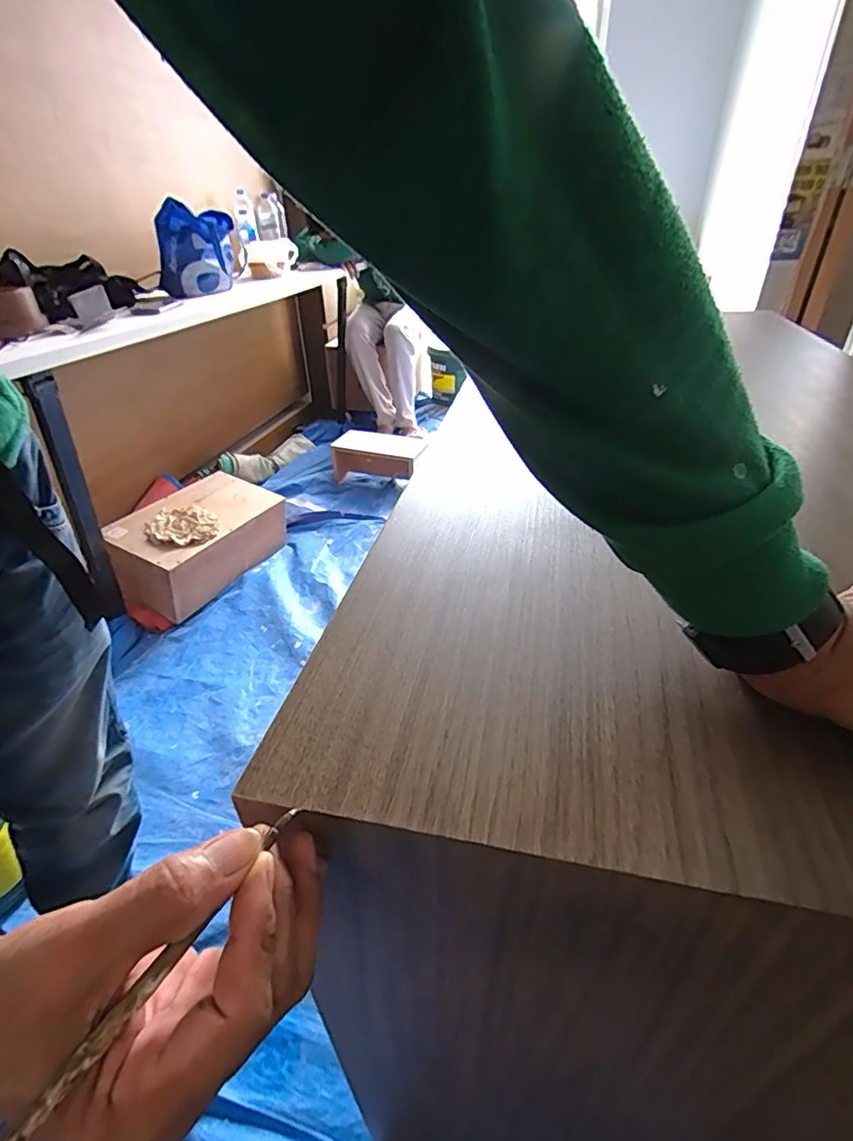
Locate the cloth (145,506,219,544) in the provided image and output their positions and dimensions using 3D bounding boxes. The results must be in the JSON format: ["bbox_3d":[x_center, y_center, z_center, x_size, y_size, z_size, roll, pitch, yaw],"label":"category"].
[{"bbox_3d":[-0.705,-0.131,1.540,0.187,0.030,0.175,-18,38,-21],"label":"cloth"}]

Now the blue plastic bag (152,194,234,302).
[{"bbox_3d":[-0.669,-0.934,1.564,0.166,0.210,0.205,9,36,15],"label":"blue plastic bag"}]

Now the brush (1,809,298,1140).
[{"bbox_3d":[-0.108,0.154,0.165,0.006,0.009,0.192,19,41,25],"label":"brush"}]

